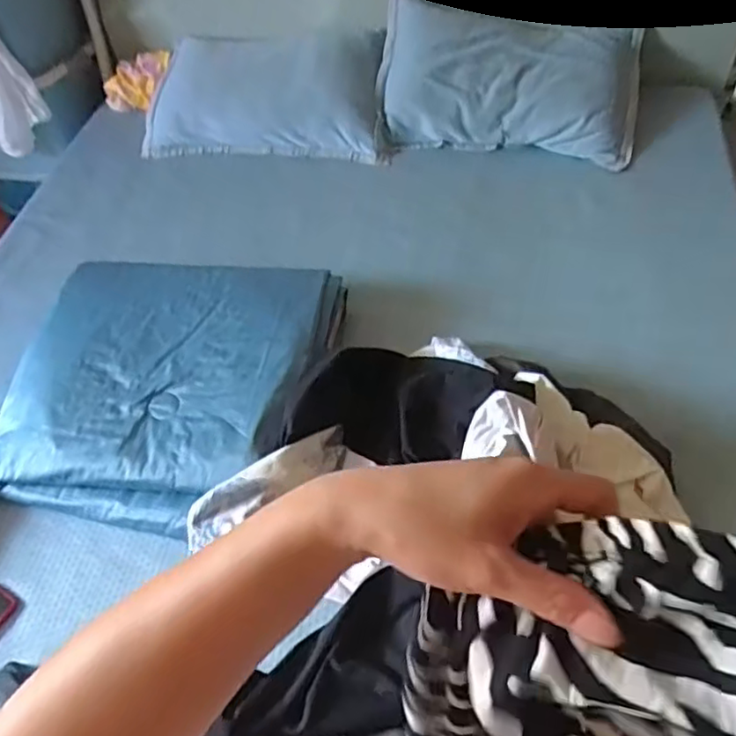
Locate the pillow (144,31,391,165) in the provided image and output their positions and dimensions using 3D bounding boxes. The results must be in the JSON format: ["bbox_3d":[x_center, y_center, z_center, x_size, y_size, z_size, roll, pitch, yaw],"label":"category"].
[{"bbox_3d":[-0.274,-0.730,1.714,0.633,0.120,0.373,2,85,6],"label":"pillow"}]

